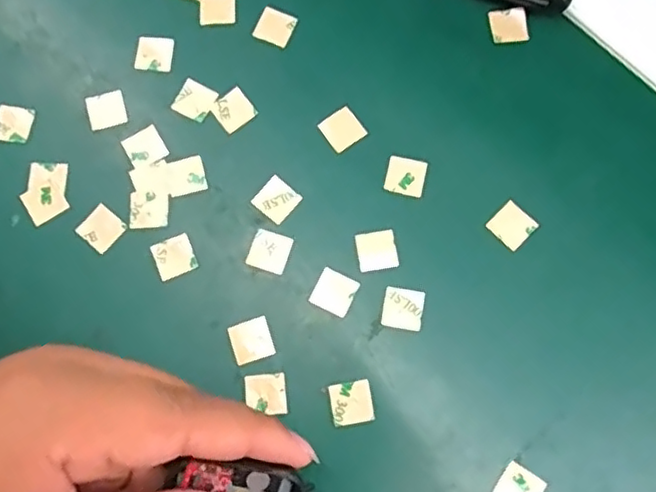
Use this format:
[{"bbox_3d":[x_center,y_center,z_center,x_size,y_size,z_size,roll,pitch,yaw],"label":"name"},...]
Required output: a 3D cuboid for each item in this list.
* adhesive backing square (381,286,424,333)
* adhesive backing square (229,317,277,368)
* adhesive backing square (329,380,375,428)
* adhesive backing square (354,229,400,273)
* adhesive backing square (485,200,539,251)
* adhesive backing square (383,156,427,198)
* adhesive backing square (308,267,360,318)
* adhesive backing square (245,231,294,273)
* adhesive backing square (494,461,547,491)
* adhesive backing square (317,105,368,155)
[{"bbox_3d":[0.030,0.025,0.251,0.015,0.004,0.015,9,80,2],"label":"adhesive backing square"},{"bbox_3d":[-0.030,0.037,0.248,0.015,0.004,0.015,-19,79,-6],"label":"adhesive backing square"},{"bbox_3d":[0.009,0.060,0.243,0.015,0.004,0.015,-11,78,-1],"label":"adhesive backing square"},{"bbox_3d":[0.020,0.002,0.257,0.016,0.004,0.016,-9,78,-4],"label":"adhesive backing square"},{"bbox_3d":[0.074,-0.008,0.259,0.015,0.004,0.016,-45,80,-6],"label":"adhesive backing square"},{"bbox_3d":[0.032,-0.029,0.264,0.016,0.004,0.015,13,85,1],"label":"adhesive backing square"},{"bbox_3d":[0.003,0.018,0.253,0.016,0.004,0.016,28,80,2],"label":"adhesive backing square"},{"bbox_3d":[-0.023,0.002,0.257,0.015,0.004,0.015,18,80,-1],"label":"adhesive backing square"},{"bbox_3d":[0.071,0.090,0.236,0.015,0.004,0.016,33,82,9],"label":"adhesive backing square"},{"bbox_3d":[0.006,-0.049,0.268,0.016,0.004,0.015,-36,87,-12],"label":"adhesive backing square"}]

